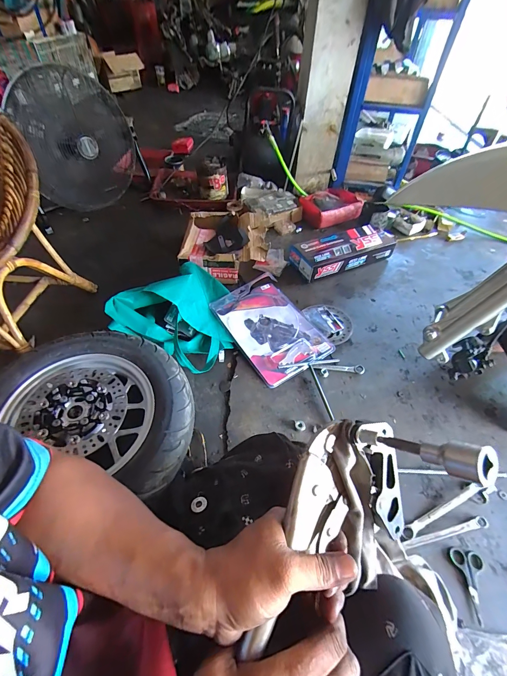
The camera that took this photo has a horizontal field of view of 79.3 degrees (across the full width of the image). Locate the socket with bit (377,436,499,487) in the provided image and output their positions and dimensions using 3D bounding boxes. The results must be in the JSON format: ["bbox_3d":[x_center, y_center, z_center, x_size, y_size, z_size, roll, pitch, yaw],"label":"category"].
[{"bbox_3d":[0.124,0.081,0.217,0.020,0.075,0.022,-35,101,-27],"label":"socket with bit"}]

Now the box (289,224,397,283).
[{"bbox_3d":[0.362,-0.349,1.227,0.429,0.084,0.161,-21,53,-18],"label":"box"}]

